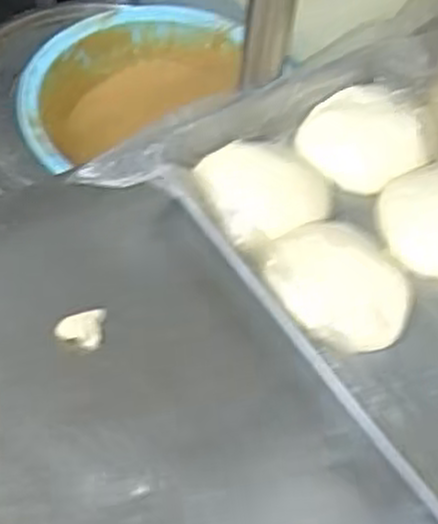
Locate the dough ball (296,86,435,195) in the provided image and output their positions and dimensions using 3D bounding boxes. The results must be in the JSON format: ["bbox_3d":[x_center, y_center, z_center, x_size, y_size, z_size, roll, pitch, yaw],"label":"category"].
[{"bbox_3d":[0.126,-0.105,0.679,0.104,0.050,0.094,32,59,19],"label":"dough ball"}]

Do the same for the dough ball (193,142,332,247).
[{"bbox_3d":[0.032,-0.051,0.622,0.093,0.042,0.089,1,54,-2],"label":"dough ball"}]

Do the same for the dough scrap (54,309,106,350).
[{"bbox_3d":[-0.098,0.048,0.564,0.031,0.023,0.027,4,54,0],"label":"dough scrap"}]

